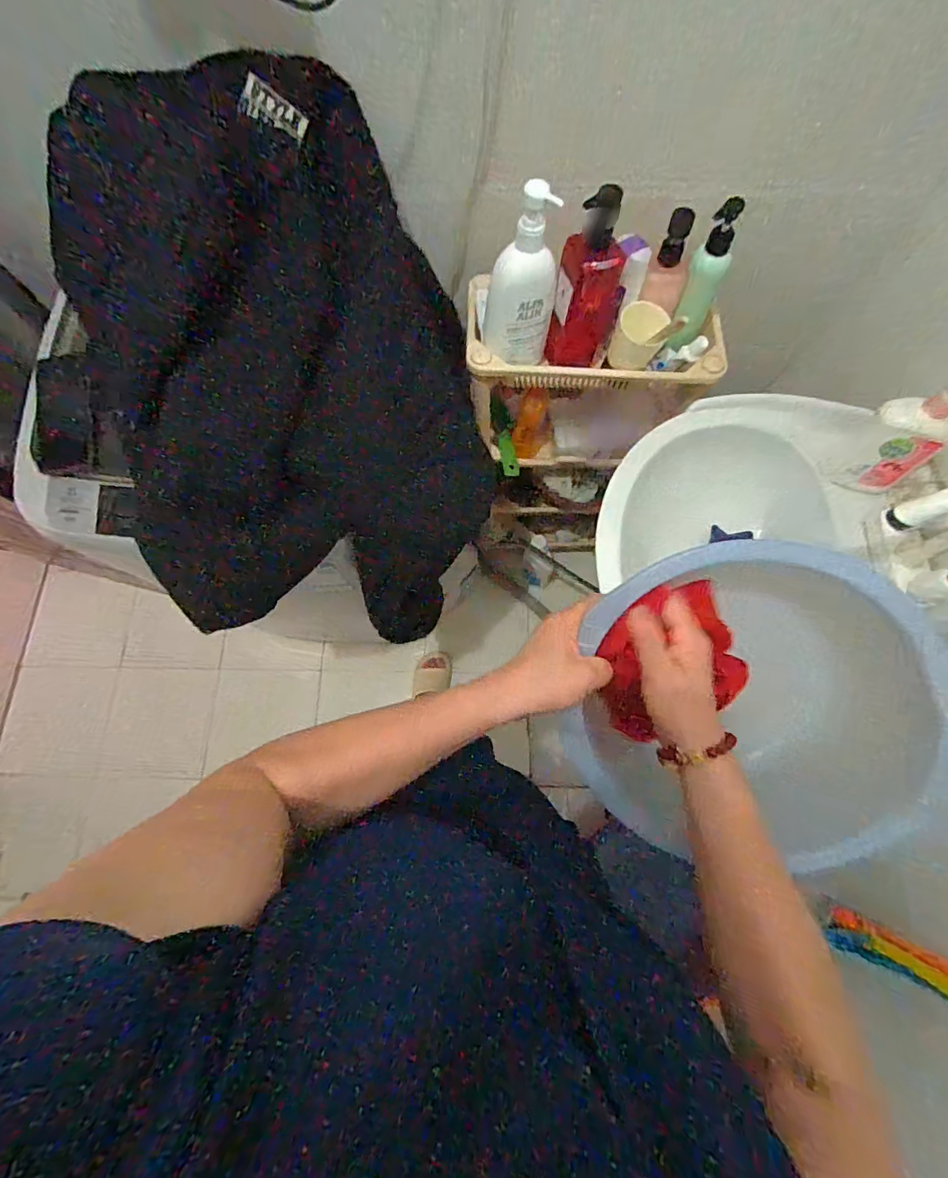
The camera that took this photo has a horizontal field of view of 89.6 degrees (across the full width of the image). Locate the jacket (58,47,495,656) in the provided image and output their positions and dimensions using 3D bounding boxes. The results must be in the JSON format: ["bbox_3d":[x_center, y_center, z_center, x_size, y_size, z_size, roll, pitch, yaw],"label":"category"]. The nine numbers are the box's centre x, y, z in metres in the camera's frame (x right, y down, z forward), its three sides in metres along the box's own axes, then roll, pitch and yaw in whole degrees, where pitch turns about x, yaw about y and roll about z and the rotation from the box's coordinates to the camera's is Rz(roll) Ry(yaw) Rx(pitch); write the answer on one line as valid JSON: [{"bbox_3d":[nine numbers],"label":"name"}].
[{"bbox_3d":[-0.221,-0.247,0.751,0.447,0.636,0.552,2,74,2],"label":"jacket"}]

